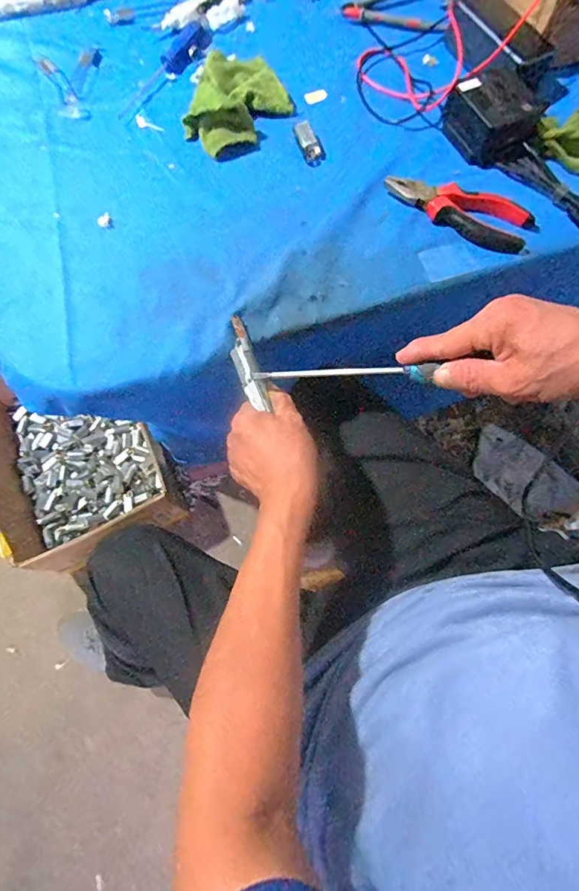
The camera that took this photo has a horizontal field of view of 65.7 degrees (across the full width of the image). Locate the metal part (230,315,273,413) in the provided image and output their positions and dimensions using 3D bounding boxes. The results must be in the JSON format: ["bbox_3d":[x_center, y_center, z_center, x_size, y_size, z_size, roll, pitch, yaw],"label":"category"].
[{"bbox_3d":[-0.040,-0.077,0.422,0.022,0.014,0.089,-18,91,-7],"label":"metal part"}]

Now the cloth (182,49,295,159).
[{"bbox_3d":[-0.054,-0.399,0.510,0.104,0.029,0.150,11,73,2],"label":"cloth"}]

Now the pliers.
[{"bbox_3d":[0.180,-0.248,0.472,0.161,0.017,0.056,25,74,6],"label":"pliers"}]

